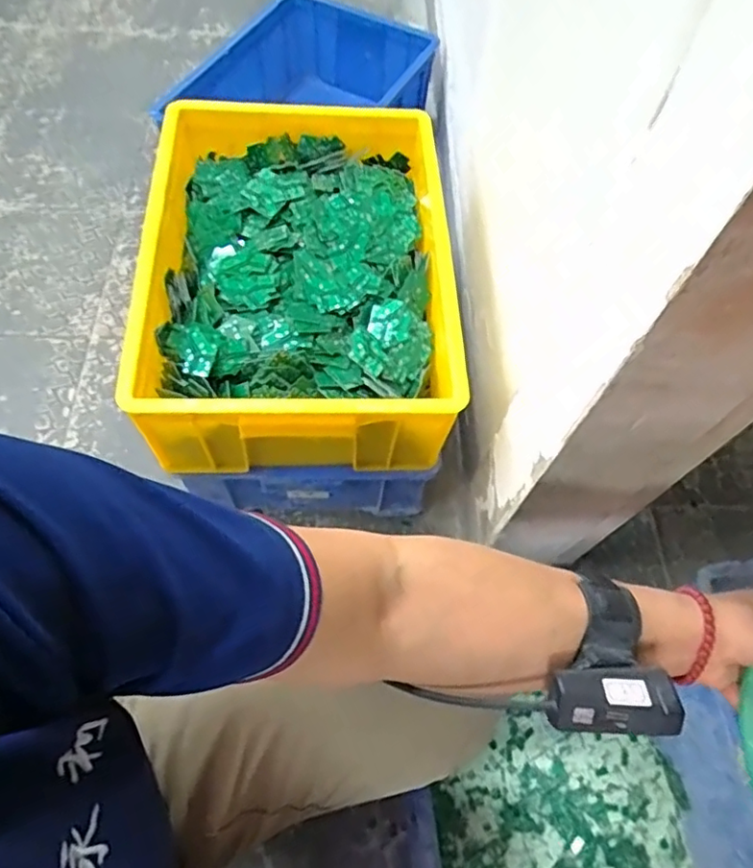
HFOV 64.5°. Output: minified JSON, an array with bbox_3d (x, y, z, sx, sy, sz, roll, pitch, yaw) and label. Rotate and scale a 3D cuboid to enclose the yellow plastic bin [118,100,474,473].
[{"bbox_3d":[-0.092,-0.208,0.754,0.341,0.151,0.494,0,64,-4],"label":"yellow plastic bin"}]

